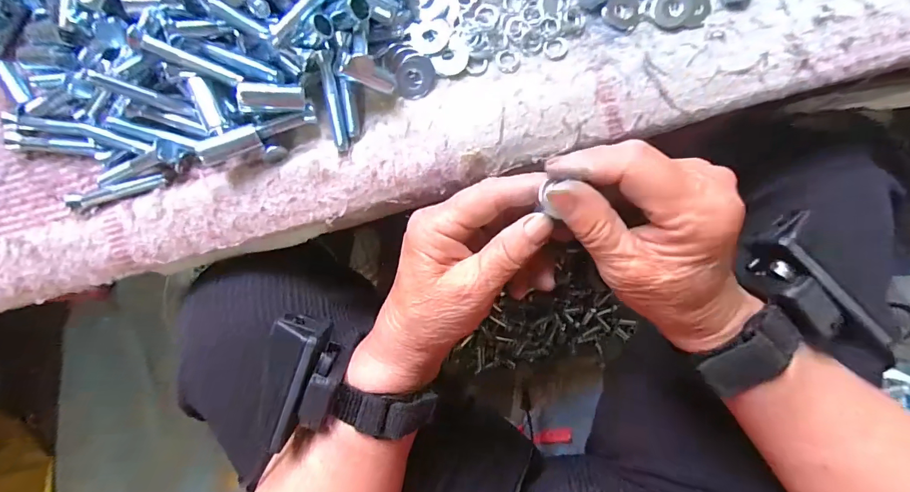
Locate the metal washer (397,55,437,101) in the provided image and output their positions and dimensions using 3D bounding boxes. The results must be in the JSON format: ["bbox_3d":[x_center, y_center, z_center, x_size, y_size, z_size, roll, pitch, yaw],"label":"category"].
[{"bbox_3d":[-0.024,-0.102,0.246,0.022,0.004,0.025,25,88,2],"label":"metal washer"}]

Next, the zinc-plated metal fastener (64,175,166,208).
[{"bbox_3d":[-0.197,-0.033,0.240,0.056,0.008,0.009,-16,87,0],"label":"zinc-plated metal fastener"}]

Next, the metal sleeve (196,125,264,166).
[{"bbox_3d":[-0.131,-0.058,0.238,0.010,0.012,0.037,47,50,3],"label":"metal sleeve"}]

